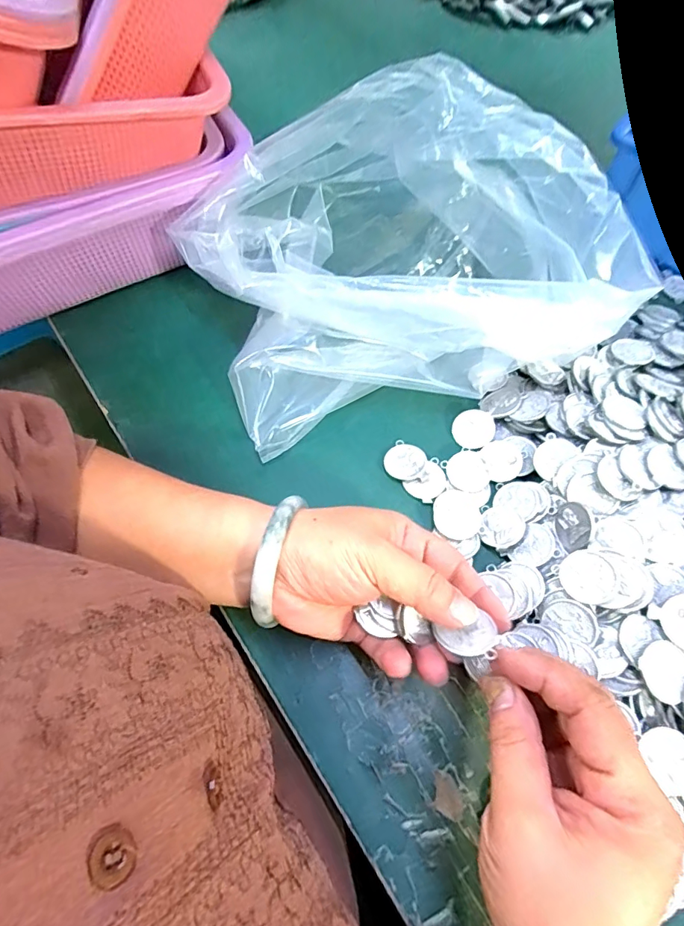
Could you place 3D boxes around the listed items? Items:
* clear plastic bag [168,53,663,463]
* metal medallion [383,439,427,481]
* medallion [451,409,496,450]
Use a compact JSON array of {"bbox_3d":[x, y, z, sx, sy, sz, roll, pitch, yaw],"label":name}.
[{"bbox_3d":[0.033,-0.175,0.352,0.294,0.126,0.271,-14,64,-7],"label":"clear plastic bag"},{"bbox_3d":[0.045,-0.002,0.334,0.028,0.004,0.030,0,63,0],"label":"metal medallion"},{"bbox_3d":[0.095,-0.024,0.344,0.029,0.004,0.030,-6,71,17],"label":"medallion"}]

